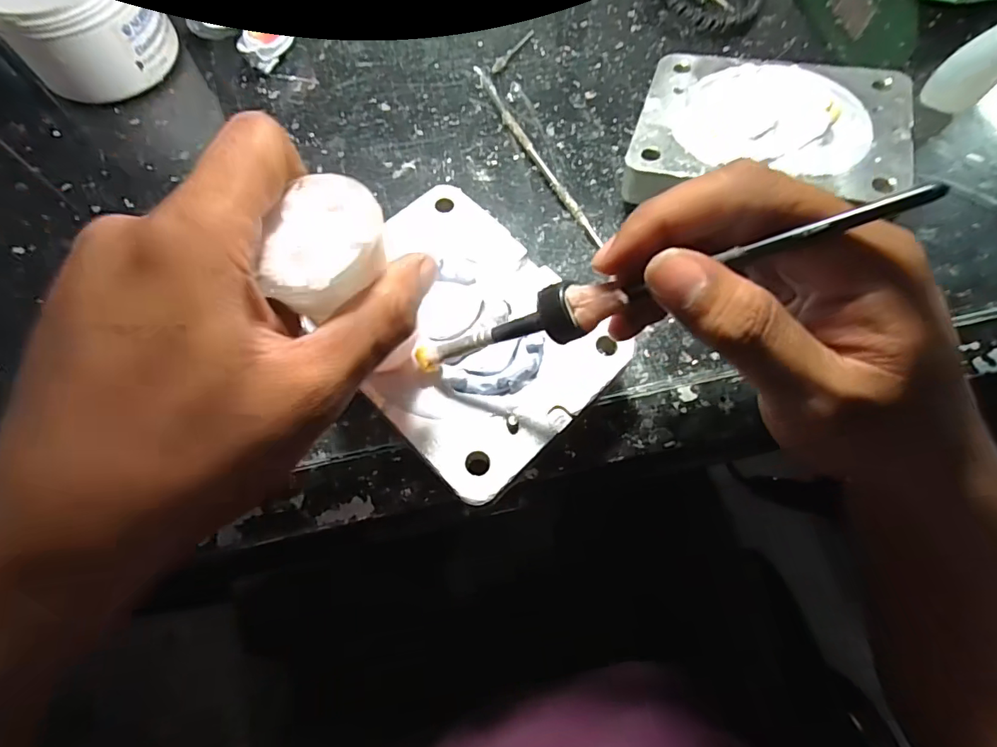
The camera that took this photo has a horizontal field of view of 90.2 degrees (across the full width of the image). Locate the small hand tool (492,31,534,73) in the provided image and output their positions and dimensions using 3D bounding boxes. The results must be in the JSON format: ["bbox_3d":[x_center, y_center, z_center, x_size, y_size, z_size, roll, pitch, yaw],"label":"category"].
[{"bbox_3d":[0.010,-0.228,0.349,0.008,0.005,0.050,31,72,9],"label":"small hand tool"}]

